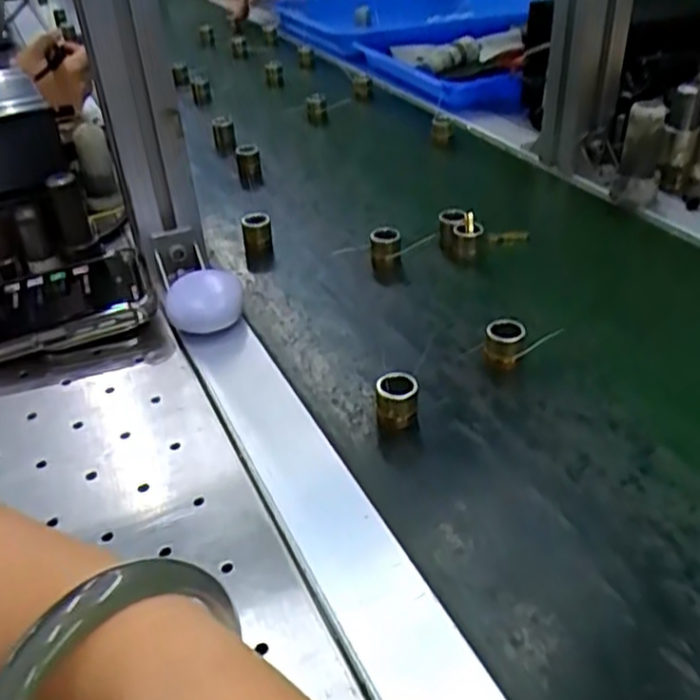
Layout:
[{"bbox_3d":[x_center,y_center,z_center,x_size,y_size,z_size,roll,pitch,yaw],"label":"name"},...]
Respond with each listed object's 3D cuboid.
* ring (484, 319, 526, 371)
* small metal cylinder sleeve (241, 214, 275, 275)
[{"bbox_3d":[0.078,-0.003,0.371,0.018,0.021,0.019,-2,36,2],"label":"ring"},{"bbox_3d":[-0.058,-0.068,0.454,0.018,0.030,0.020,-6,36,-4],"label":"small metal cylinder sleeve"}]

